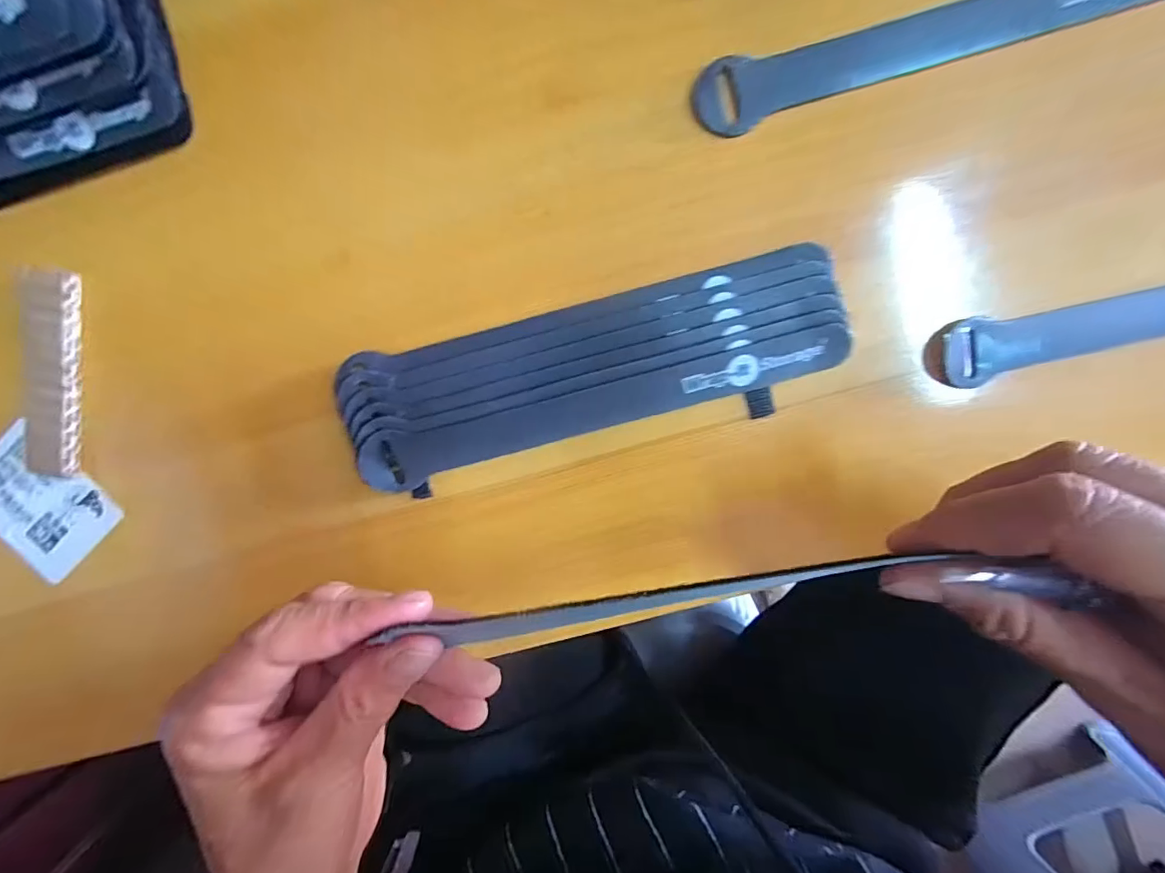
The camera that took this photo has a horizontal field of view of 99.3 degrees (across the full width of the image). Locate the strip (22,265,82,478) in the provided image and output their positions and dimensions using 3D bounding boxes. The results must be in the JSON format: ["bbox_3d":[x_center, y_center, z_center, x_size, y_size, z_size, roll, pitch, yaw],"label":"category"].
[{"bbox_3d":[-0.220,-0.025,0.205,0.016,0.008,0.084,7,97,-1],"label":"strip"}]

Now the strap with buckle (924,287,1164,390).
[{"bbox_3d":[0.231,-0.051,0.193,0.192,0.010,0.025,-14,96,1],"label":"strap with buckle"}]

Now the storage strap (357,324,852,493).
[{"bbox_3d":[0.007,-0.012,0.199,0.197,0.008,0.021,-15,96,2],"label":"storage strap"}]

